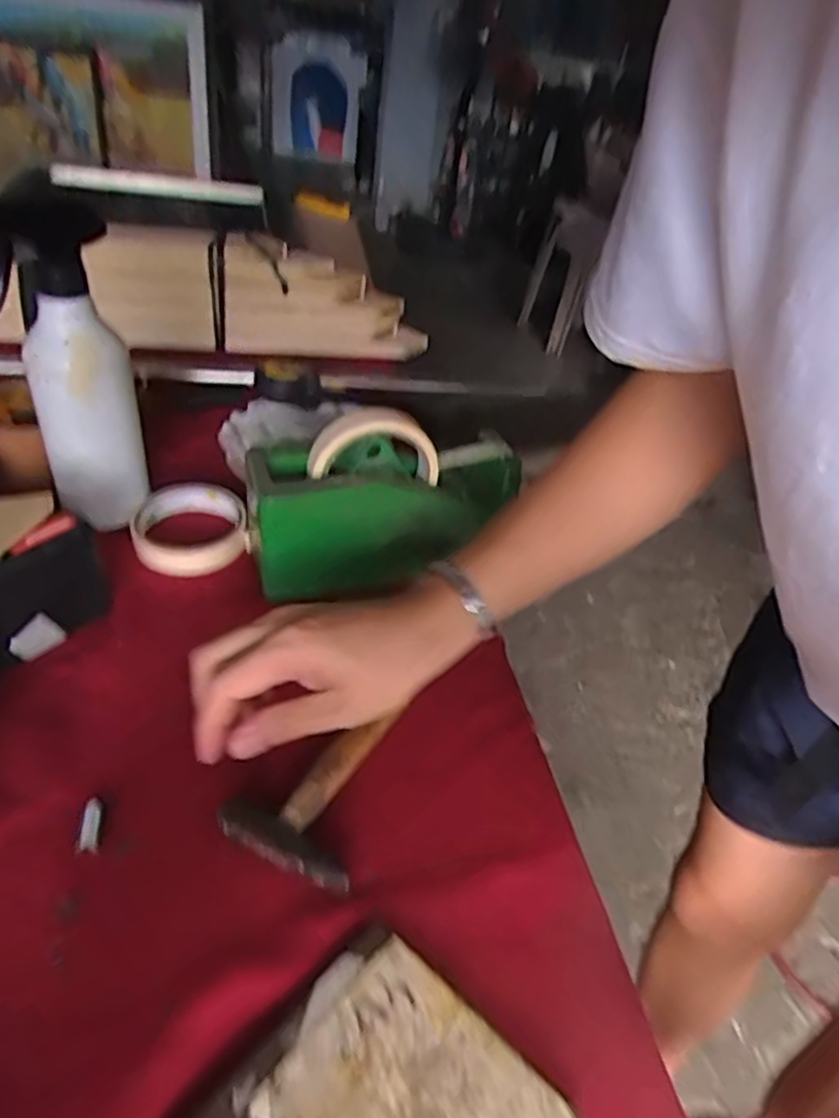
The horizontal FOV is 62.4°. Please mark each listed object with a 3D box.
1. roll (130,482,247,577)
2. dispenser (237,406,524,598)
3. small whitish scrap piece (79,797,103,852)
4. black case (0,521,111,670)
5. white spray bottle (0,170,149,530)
[{"bbox_3d":[-0.183,-0.025,0.553,0.084,0.030,0.102,-9,41,-22],"label":"roll"},{"bbox_3d":[-0.027,-0.050,0.517,0.198,0.112,0.083,-9,41,-22],"label":"dispenser"},{"bbox_3d":[-0.170,0.137,0.359,0.008,0.008,0.028,-5,41,-14],"label":"small whitish scrap piece"},{"bbox_3d":[-0.248,0.026,0.433,0.024,0.072,0.107,23,40,18],"label":"black case"},{"bbox_3d":[-0.240,-0.128,0.479,0.067,0.227,0.065,-4,40,-16],"label":"white spray bottle"}]

